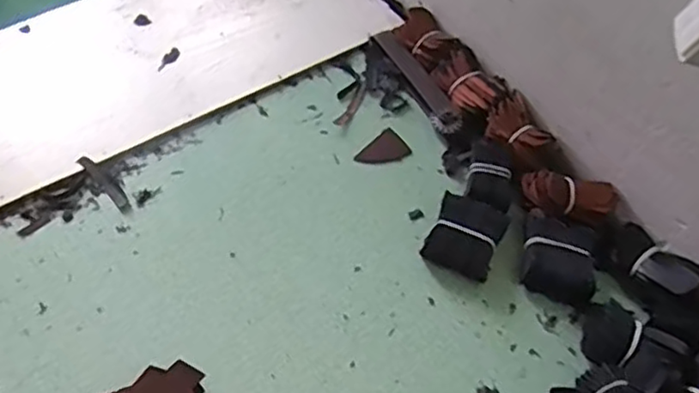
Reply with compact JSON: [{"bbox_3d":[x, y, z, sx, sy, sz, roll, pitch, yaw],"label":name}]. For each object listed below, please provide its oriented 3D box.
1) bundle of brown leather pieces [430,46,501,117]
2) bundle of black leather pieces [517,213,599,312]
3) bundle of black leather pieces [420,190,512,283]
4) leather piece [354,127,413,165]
[{"bbox_3d":[0.121,-0.113,0.683,0.047,0.032,0.074,-21,60,-16],"label":"bundle of brown leather pieces"},{"bbox_3d":[0.185,0.053,0.585,0.064,0.032,0.071,16,57,8],"label":"bundle of black leather pieces"},{"bbox_3d":[0.105,0.034,0.593,0.060,0.029,0.070,23,58,13],"label":"bundle of black leather pieces"},{"bbox_3d":[0.034,-0.044,0.660,0.053,0.004,0.037,-38,66,-24],"label":"leather piece"}]

